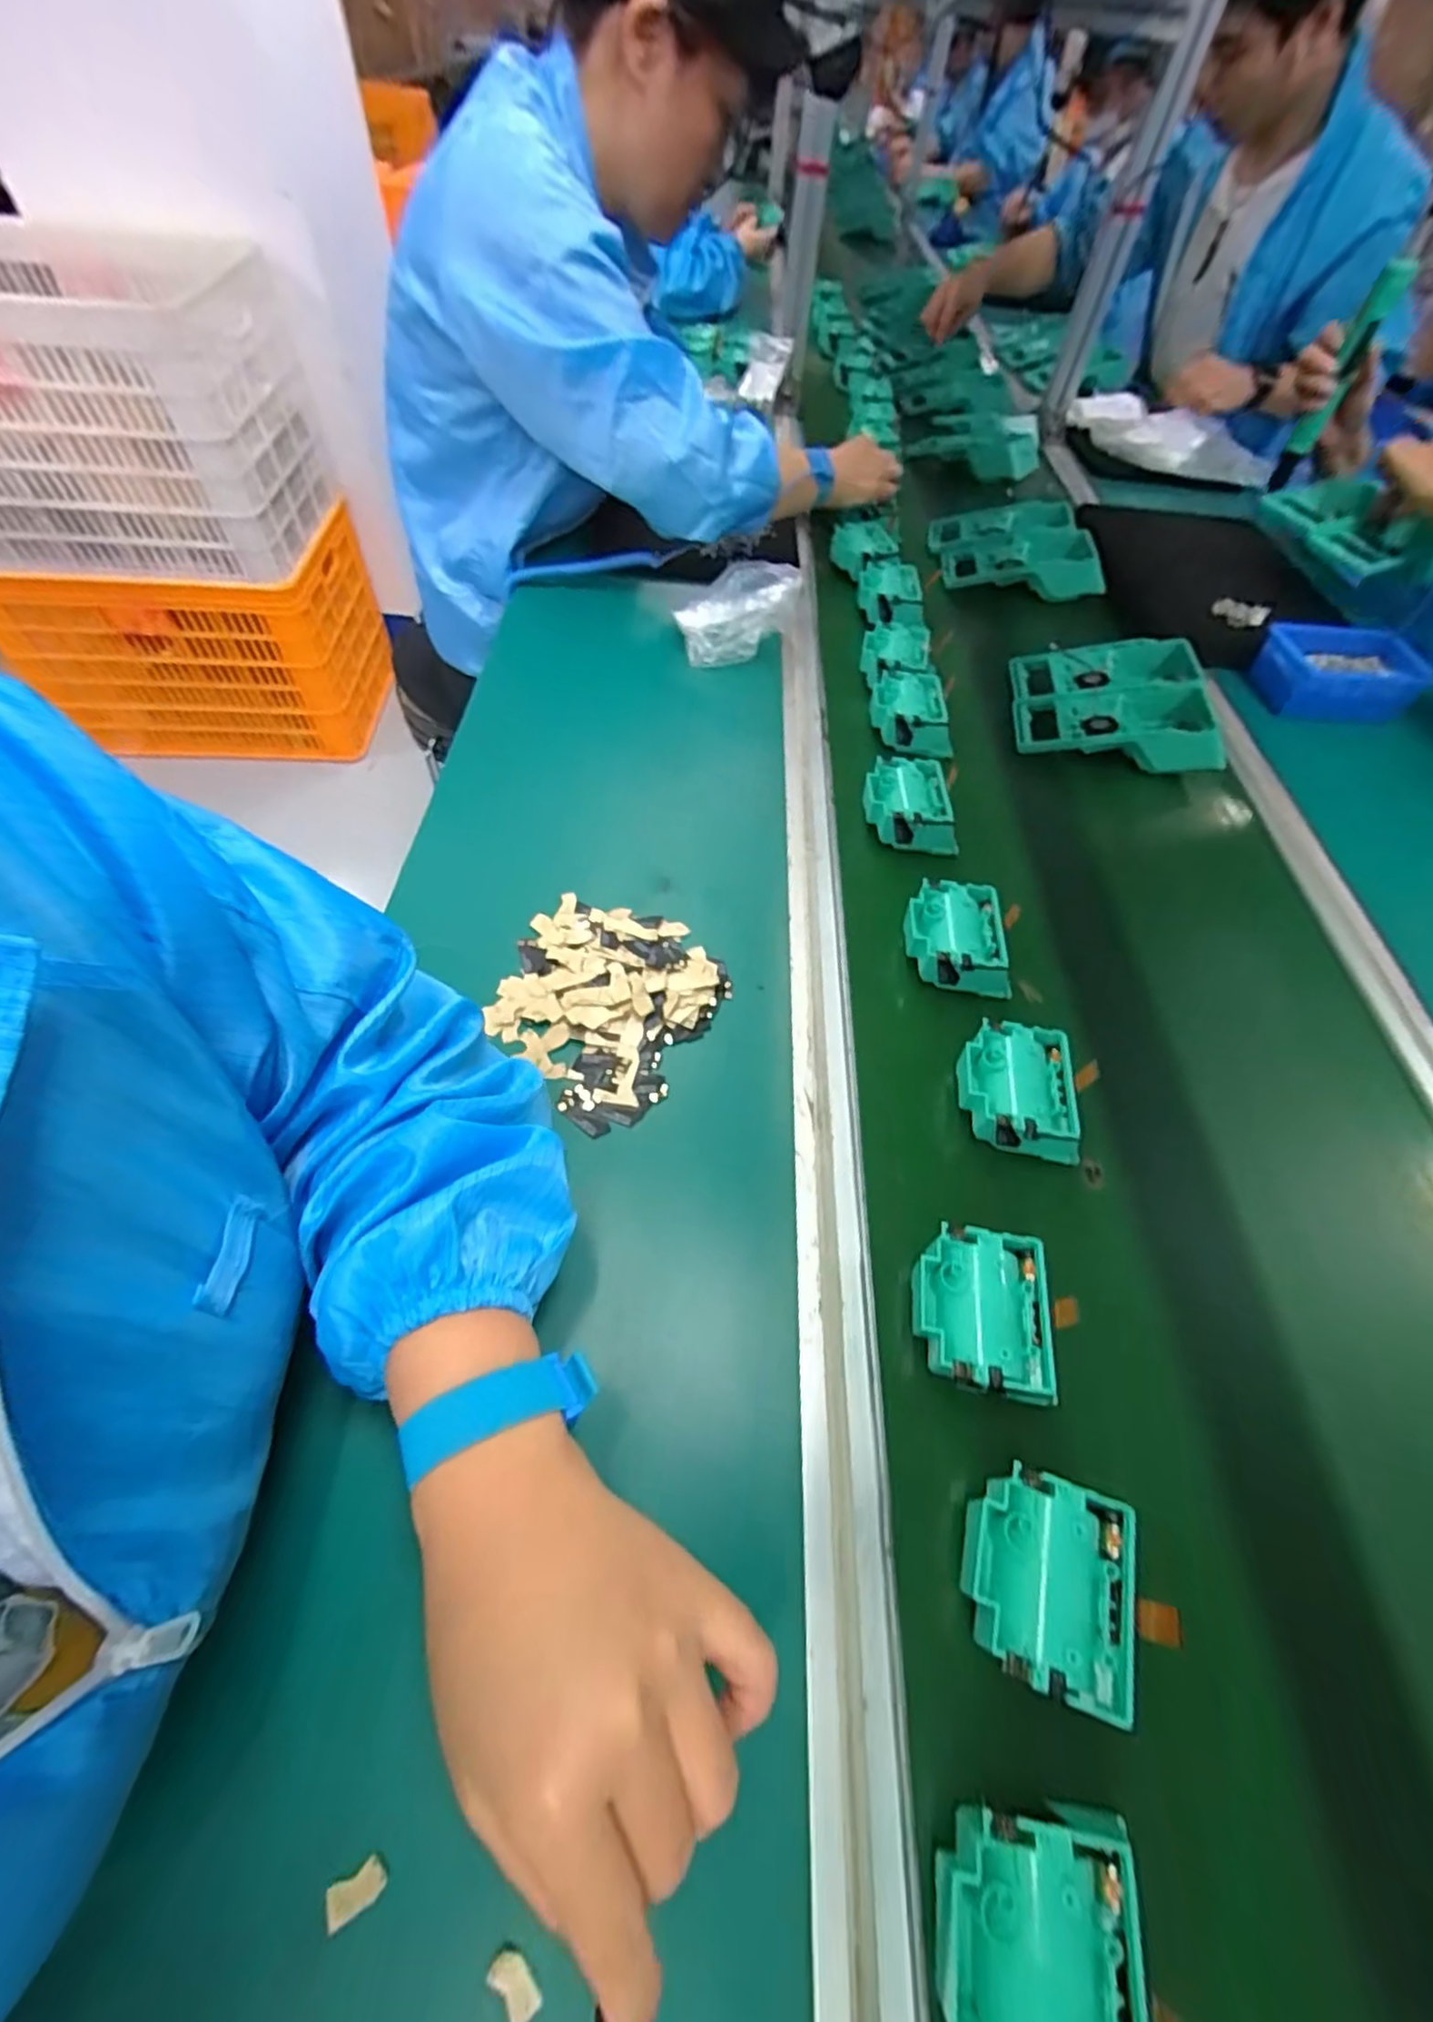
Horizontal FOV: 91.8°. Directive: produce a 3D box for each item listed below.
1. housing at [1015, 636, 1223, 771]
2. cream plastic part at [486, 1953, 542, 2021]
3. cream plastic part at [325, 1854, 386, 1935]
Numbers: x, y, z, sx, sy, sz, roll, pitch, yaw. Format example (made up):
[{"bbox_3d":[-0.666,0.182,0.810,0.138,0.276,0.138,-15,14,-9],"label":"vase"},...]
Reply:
[{"bbox_3d":[0.393,-0.314,0.695,0.176,0.040,0.176,9,52,7],"label":"housing"},{"bbox_3d":[-0.071,0.342,0.244,0.012,0.004,0.019,-36,60,-26],"label":"cream plastic part"},{"bbox_3d":[-0.133,0.323,0.254,0.021,0.004,0.011,-25,56,-19],"label":"cream plastic part"}]

